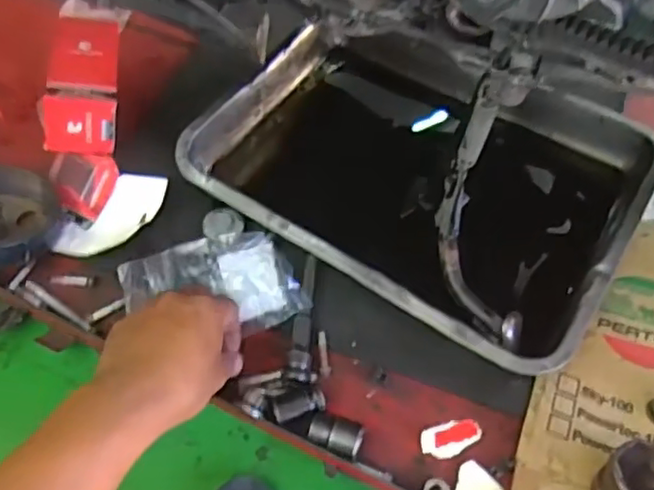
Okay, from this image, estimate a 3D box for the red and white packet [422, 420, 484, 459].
[{"bbox_3d":[0.097,0.150,0.503,0.047,0.005,0.026,-11,56,-7],"label":"red and white packet"}]

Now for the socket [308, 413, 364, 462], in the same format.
[{"bbox_3d":[0.007,0.148,0.498,0.042,0.028,0.026,22,59,15],"label":"socket"}]

